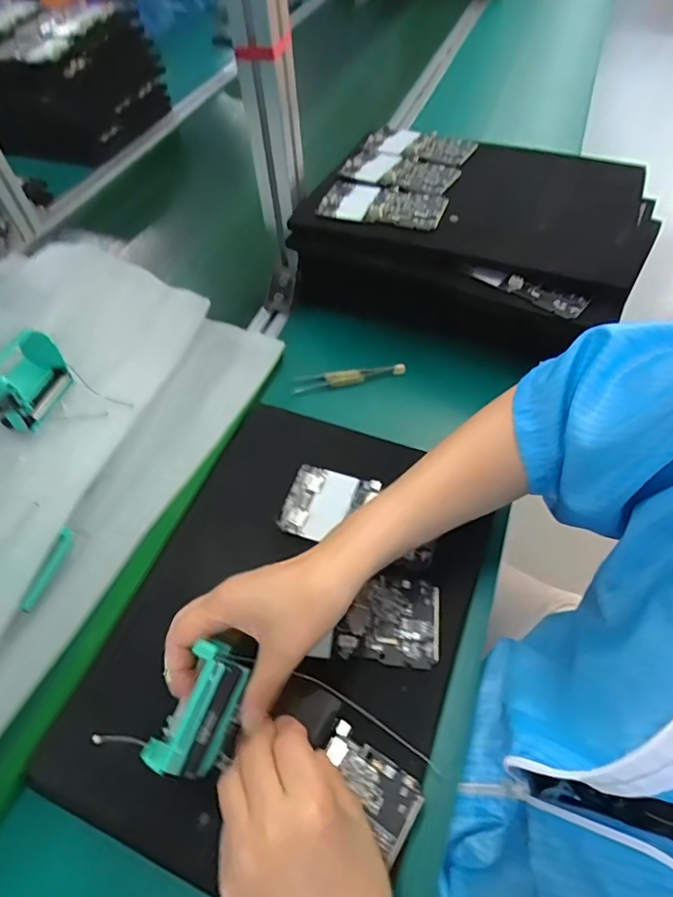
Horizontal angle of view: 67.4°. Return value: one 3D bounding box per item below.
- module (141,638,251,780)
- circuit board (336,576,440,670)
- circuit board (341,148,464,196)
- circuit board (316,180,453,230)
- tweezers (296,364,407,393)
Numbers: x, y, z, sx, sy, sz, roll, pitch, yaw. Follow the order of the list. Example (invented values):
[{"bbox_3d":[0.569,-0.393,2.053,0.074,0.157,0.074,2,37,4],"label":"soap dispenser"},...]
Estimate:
[{"bbox_3d":[-0.077,0.151,0.292,0.038,0.023,0.068,17,58,15],"label":"module"},{"bbox_3d":[0.041,0.129,0.384,0.073,0.007,0.064,5,55,7],"label":"circuit board"},{"bbox_3d":[0.073,-0.327,0.593,0.126,0.011,0.080,19,58,17],"label":"circuit board"},{"bbox_3d":[0.052,-0.269,0.547,0.127,0.011,0.075,16,57,14],"label":"circuit board"},{"bbox_3d":[0.014,-0.080,0.560,0.123,0.011,0.018,-8,55,-2],"label":"tweezers"}]

